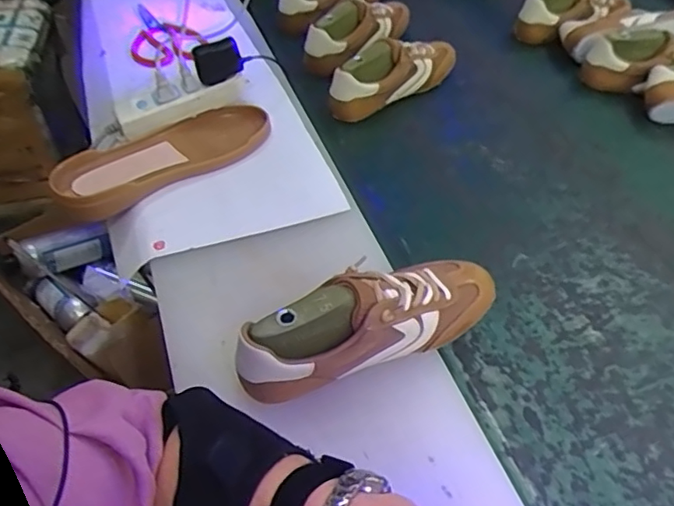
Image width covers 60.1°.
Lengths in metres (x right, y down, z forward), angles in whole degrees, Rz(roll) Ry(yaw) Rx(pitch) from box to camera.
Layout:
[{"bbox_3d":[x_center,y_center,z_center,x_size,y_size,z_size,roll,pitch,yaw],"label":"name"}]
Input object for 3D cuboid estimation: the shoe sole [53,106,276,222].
[{"bbox_3d":[-0.202,-0.121,0.697,0.265,0.032,0.091,-31,57,-29],"label":"shoe sole"}]

